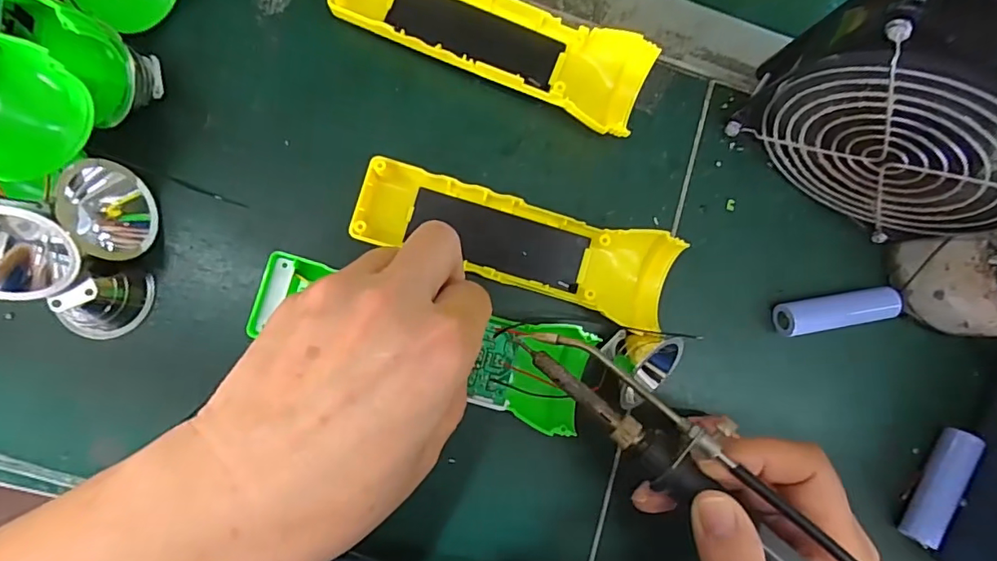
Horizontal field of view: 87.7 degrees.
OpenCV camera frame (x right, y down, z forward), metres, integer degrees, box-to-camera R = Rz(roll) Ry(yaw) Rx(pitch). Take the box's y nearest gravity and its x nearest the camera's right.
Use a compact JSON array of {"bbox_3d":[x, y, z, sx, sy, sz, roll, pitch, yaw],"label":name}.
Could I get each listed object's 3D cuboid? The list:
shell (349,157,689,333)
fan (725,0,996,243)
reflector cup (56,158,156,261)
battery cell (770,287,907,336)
[{"bbox_3d":[0.011,-0.019,0.264,0.162,0.026,0.044,17,85,-6],"label":"shell"},{"bbox_3d":[0.184,-0.071,0.239,0.122,0.122,0.042,38,83,-4],"label":"fan"},{"bbox_3d":[-0.181,-0.031,0.237,0.023,0.035,0.043,-4,104,23],"label":"reflector cup"},{"bbox_3d":[0.186,0.017,0.287,0.067,0.020,0.016,-9,88,-8],"label":"battery cell"}]

